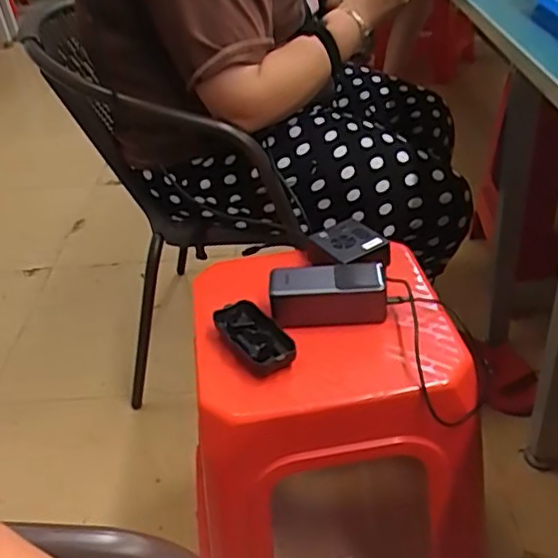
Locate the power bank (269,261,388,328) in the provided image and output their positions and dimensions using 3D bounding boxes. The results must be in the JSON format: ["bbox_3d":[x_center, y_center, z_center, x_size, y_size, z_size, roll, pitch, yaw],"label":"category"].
[{"bbox_3d":[0.057,0.019,0.745,0.128,0.054,0.059,-3,36,5],"label":"power bank"}]

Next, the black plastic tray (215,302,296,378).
[{"bbox_3d":[-0.025,0.068,0.709,0.057,0.030,0.108,-21,38,-18],"label":"black plastic tray"}]

